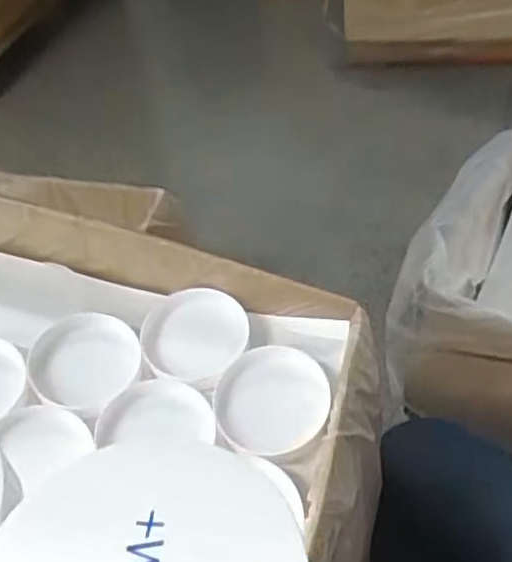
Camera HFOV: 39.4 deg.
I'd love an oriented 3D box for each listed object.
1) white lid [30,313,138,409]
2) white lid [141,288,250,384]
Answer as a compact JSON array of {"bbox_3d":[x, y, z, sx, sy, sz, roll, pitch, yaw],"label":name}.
[{"bbox_3d":[-0.120,0.054,0.503,0.073,0.009,0.072,-1,47,7],"label":"white lid"},{"bbox_3d":[-0.044,0.037,0.515,0.073,0.011,0.072,-4,46,4],"label":"white lid"}]

